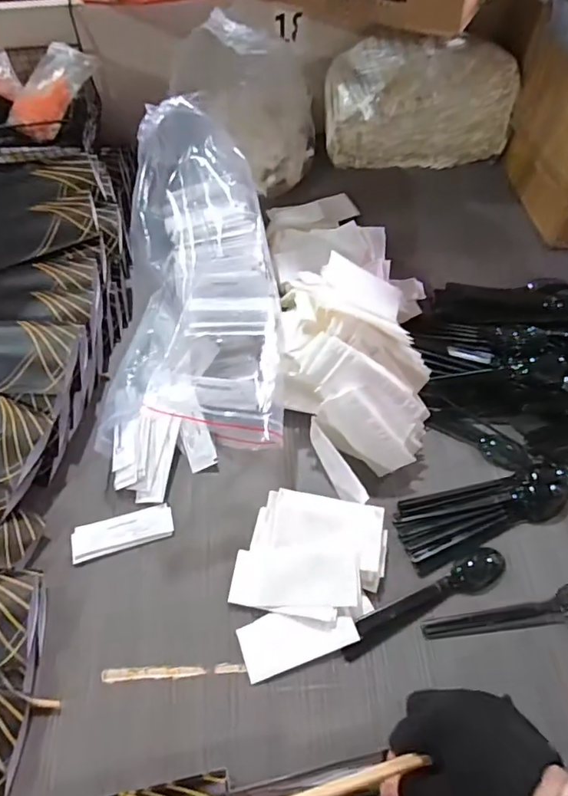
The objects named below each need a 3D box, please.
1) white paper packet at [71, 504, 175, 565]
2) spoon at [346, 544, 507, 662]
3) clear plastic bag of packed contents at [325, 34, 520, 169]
[{"bbox_3d":[-0.154,0.127,0.493,0.094,0.004,0.034,-15,60,-8],"label":"white paper packet"},{"bbox_3d":[0.125,0.178,0.457,0.166,0.010,0.032,-22,61,-12],"label":"spoon"},{"bbox_3d":[0.189,-0.422,0.739,0.255,0.152,0.100,-5,59,-2],"label":"clear plastic bag of packed contents"}]

